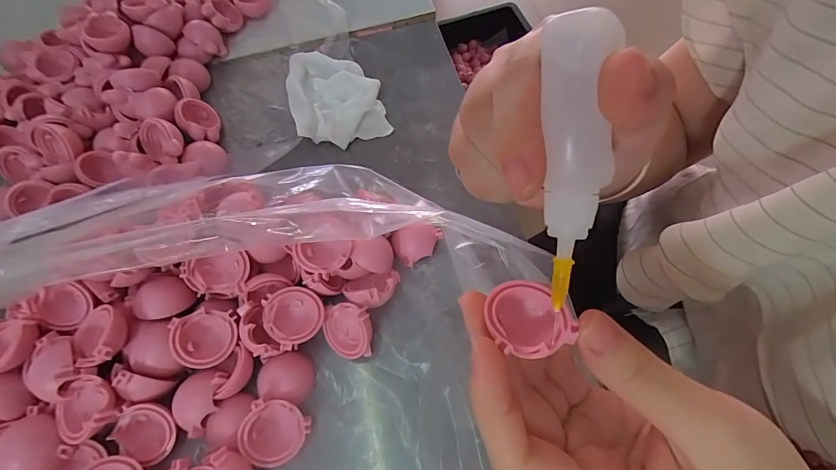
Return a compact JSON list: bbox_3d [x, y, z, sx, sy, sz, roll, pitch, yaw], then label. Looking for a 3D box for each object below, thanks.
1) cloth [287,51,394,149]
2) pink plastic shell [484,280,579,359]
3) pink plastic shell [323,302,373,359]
[{"bbox_3d":[-0.062,-0.105,0.289,0.063,0.018,0.088,-17,62,-5],"label":"cloth"},{"bbox_3d":[0.039,0.029,0.141,0.028,0.011,0.027,1,59,-1],"label":"pink plastic shell"},{"bbox_3d":[-0.038,0.052,0.208,0.025,0.019,0.025,2,59,0],"label":"pink plastic shell"}]

